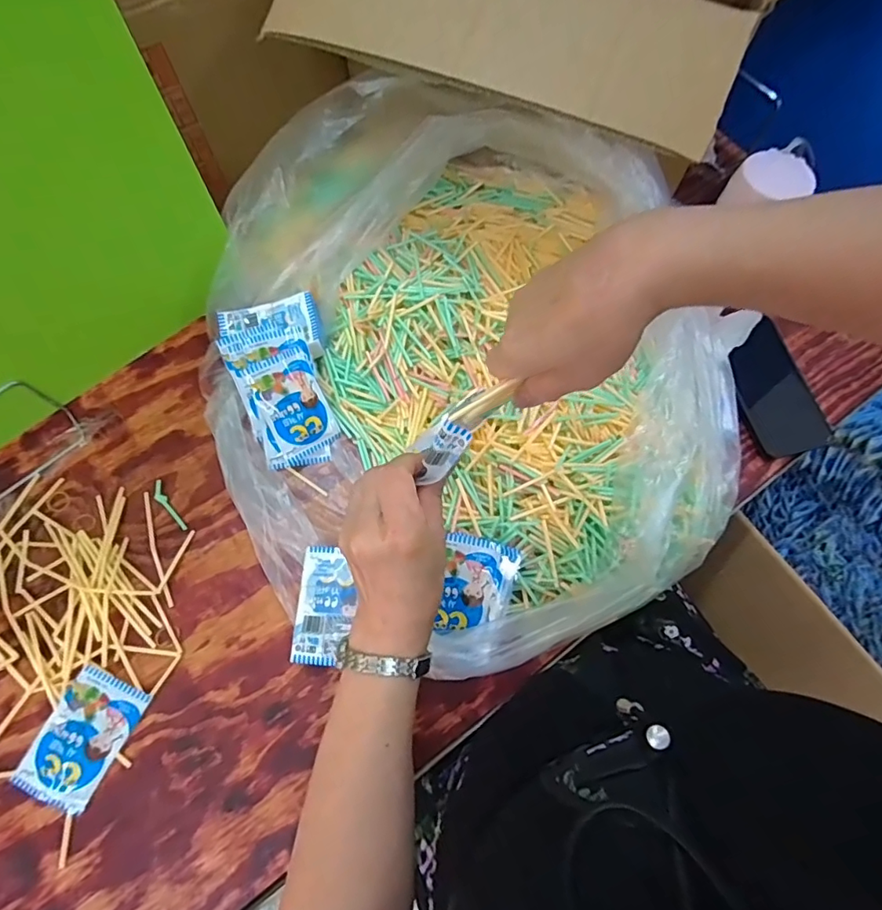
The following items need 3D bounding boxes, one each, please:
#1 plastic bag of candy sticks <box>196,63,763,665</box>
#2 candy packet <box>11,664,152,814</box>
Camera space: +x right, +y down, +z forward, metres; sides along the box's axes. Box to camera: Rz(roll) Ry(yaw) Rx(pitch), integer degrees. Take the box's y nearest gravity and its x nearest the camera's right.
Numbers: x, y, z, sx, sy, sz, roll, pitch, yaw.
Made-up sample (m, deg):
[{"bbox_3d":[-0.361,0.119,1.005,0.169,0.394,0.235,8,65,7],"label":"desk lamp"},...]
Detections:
[{"bbox_3d":[0.011,-0.086,0.494,0.474,0.166,0.520,-22,73,-7],"label":"plastic bag of candy sticks"},{"bbox_3d":[-0.318,0.250,0.463,0.067,0.016,0.107,25,74,8],"label":"candy packet"}]

